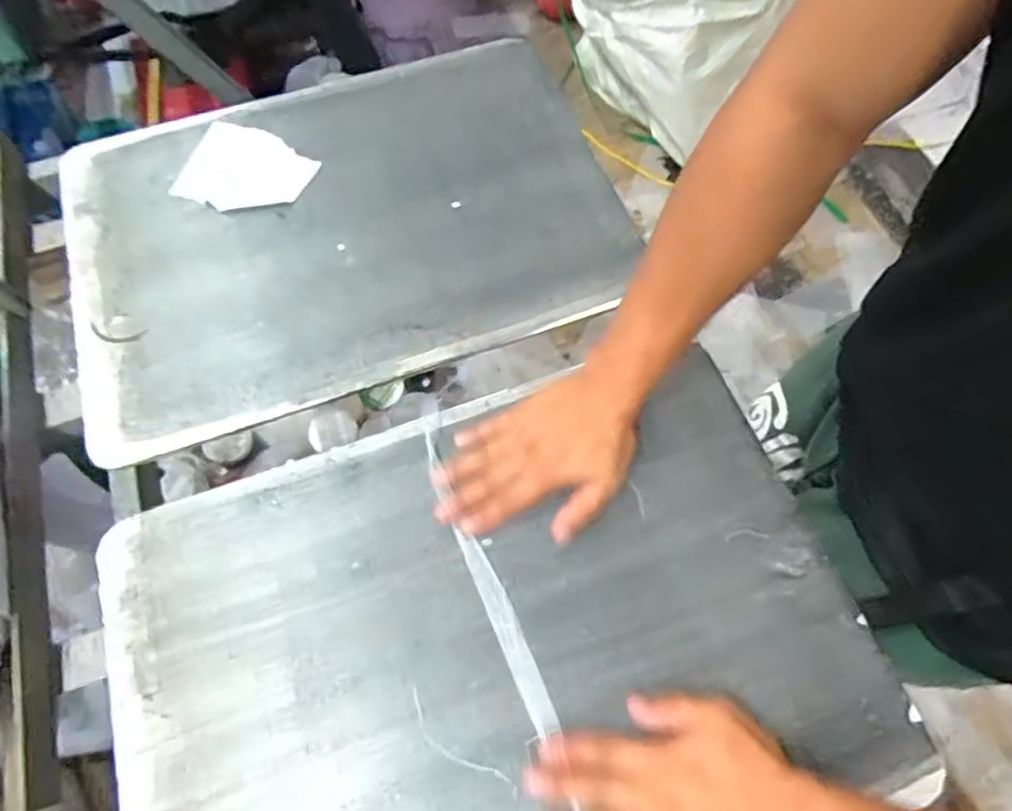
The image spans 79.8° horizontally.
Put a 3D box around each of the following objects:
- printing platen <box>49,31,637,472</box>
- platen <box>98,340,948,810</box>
[{"bbox_3d":[-0.173,-0.197,0.631,0.551,0.016,0.391,-19,68,-8],"label":"printing platen"},{"bbox_3d":[-0.013,0.188,0.470,0.553,0.013,0.394,-20,68,-8],"label":"platen"}]

